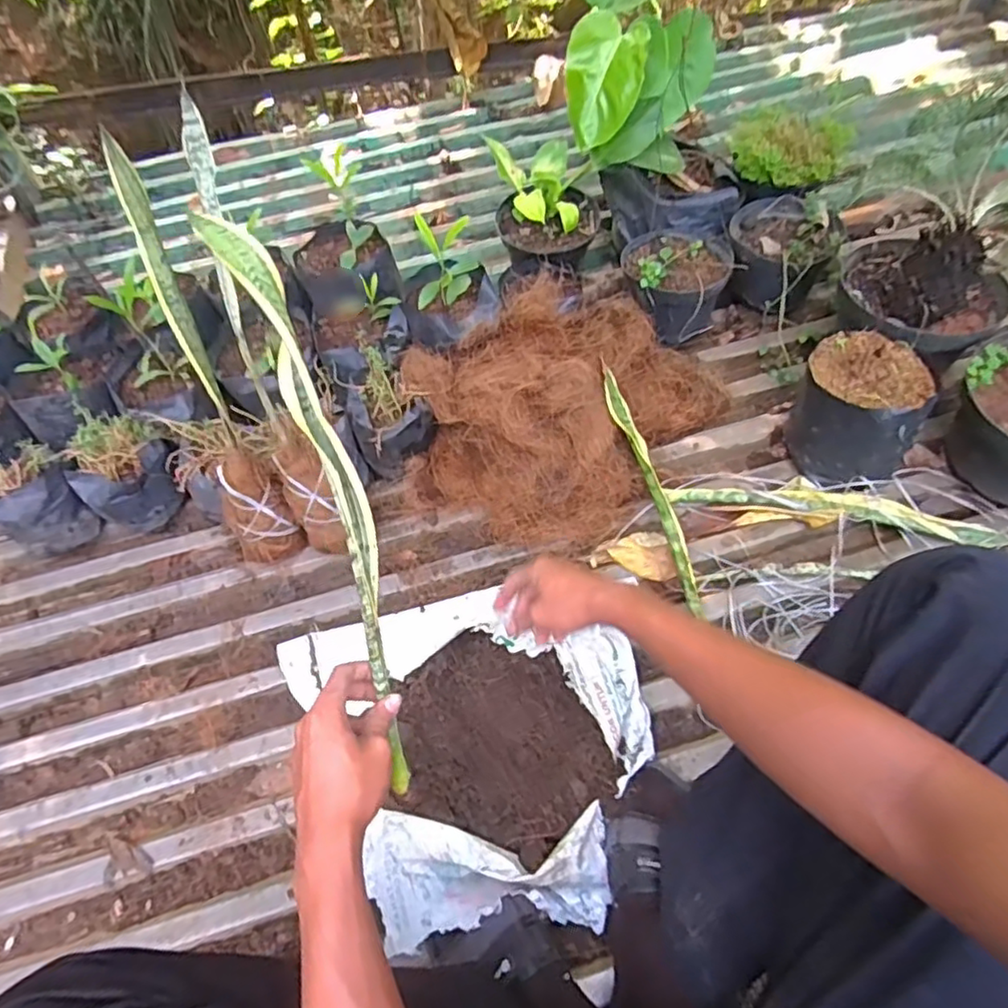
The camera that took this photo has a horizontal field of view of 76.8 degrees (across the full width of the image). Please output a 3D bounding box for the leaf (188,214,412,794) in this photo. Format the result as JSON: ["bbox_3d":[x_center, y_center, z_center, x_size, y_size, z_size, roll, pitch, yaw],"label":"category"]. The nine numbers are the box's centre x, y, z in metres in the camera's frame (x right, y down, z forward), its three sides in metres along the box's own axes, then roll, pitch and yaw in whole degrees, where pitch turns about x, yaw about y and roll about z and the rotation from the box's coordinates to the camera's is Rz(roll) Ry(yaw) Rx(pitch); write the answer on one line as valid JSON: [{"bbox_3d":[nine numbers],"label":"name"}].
[{"bbox_3d":[-0.138,0.002,0.514,0.052,0.030,0.481,-18,96,-7],"label":"leaf"}]

